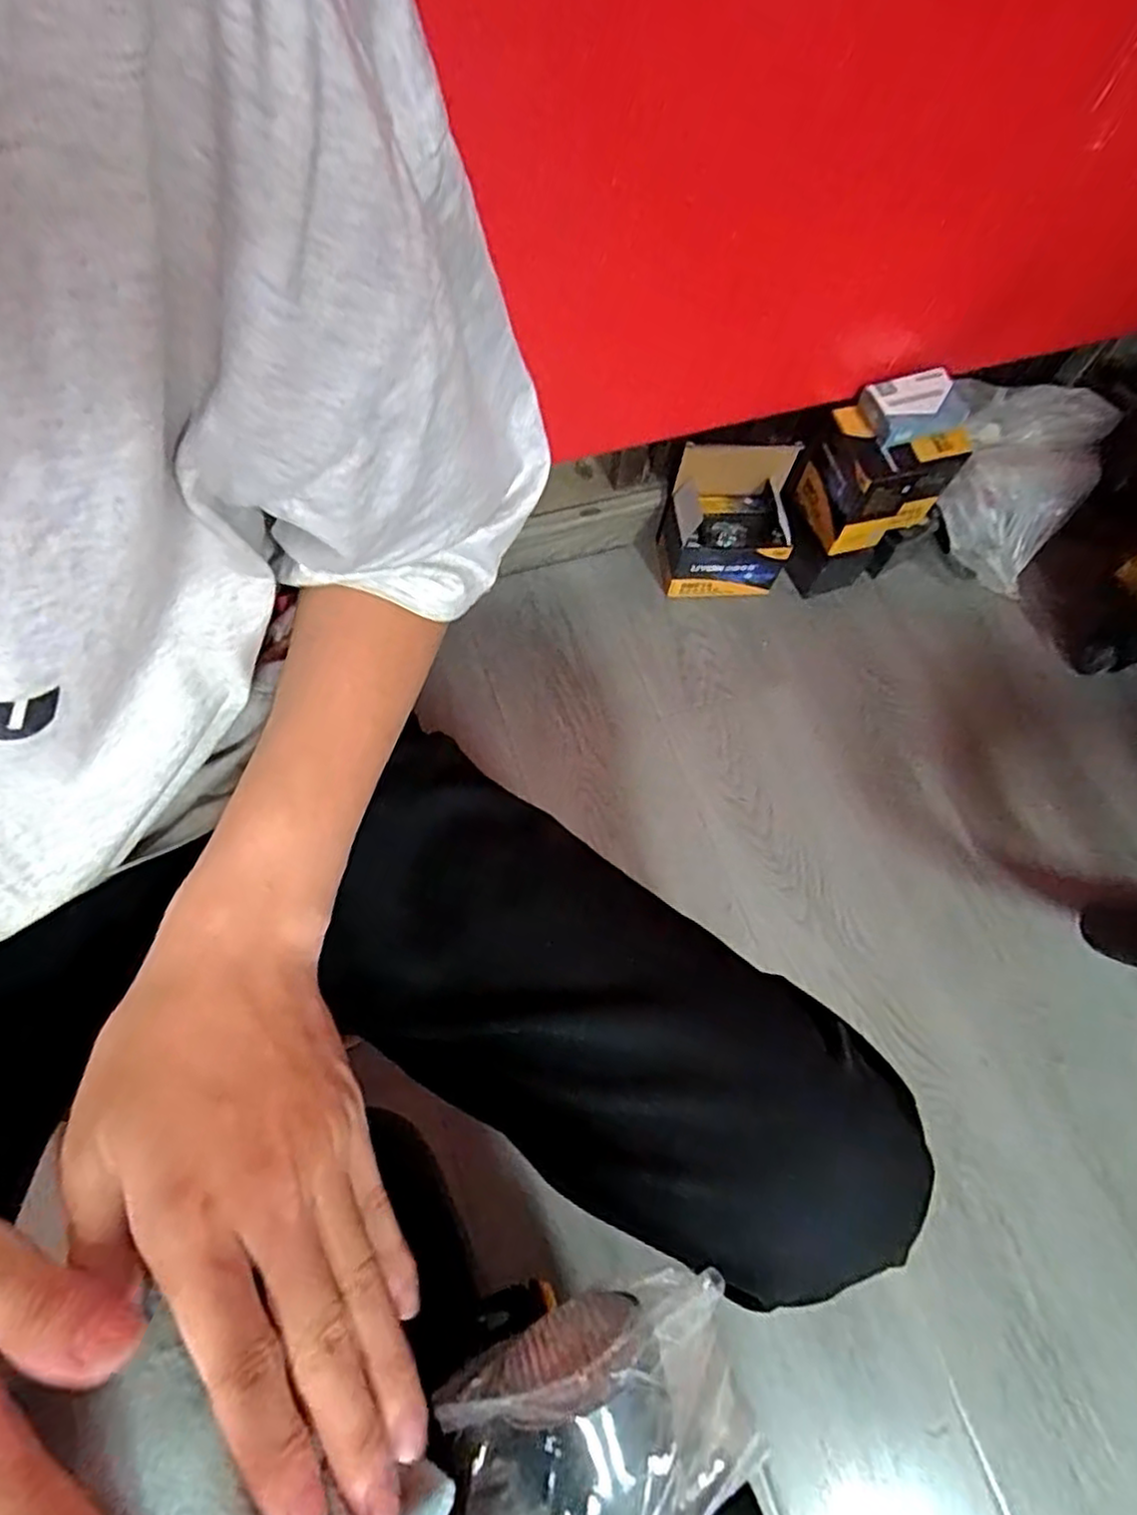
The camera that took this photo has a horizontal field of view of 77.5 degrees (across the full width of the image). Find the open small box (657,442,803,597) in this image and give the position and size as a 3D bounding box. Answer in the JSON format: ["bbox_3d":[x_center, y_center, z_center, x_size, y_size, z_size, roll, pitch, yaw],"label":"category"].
[{"bbox_3d":[0.208,-0.302,0.927,0.152,0.184,0.095,2,67,-3],"label":"open small box"}]

